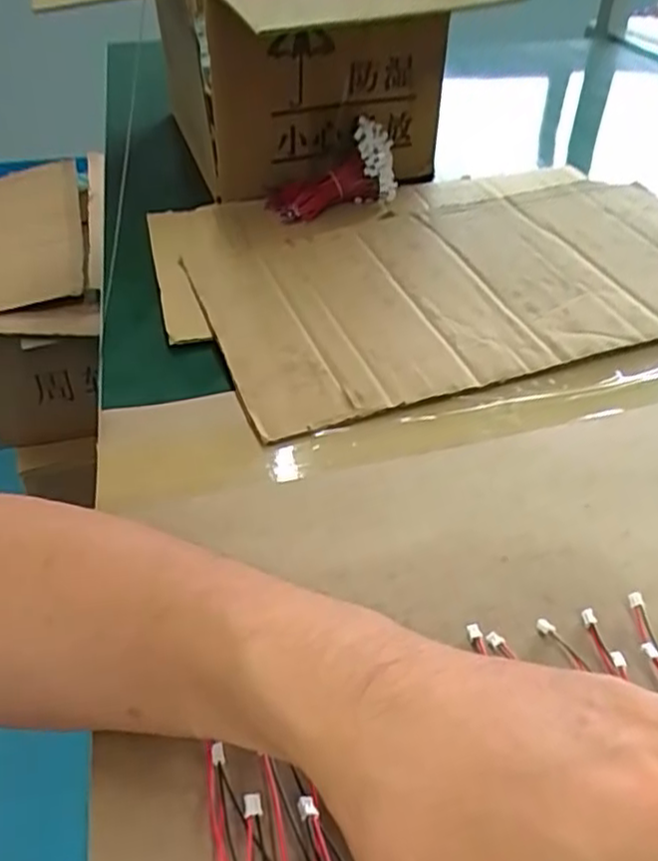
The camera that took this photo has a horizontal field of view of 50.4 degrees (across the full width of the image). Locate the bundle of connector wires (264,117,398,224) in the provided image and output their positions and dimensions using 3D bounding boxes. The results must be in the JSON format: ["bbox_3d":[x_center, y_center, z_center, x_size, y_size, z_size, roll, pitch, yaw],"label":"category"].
[{"bbox_3d":[0.007,-0.227,0.614,0.114,0.066,0.032,-22,47,-21],"label":"bundle of connector wires"}]

